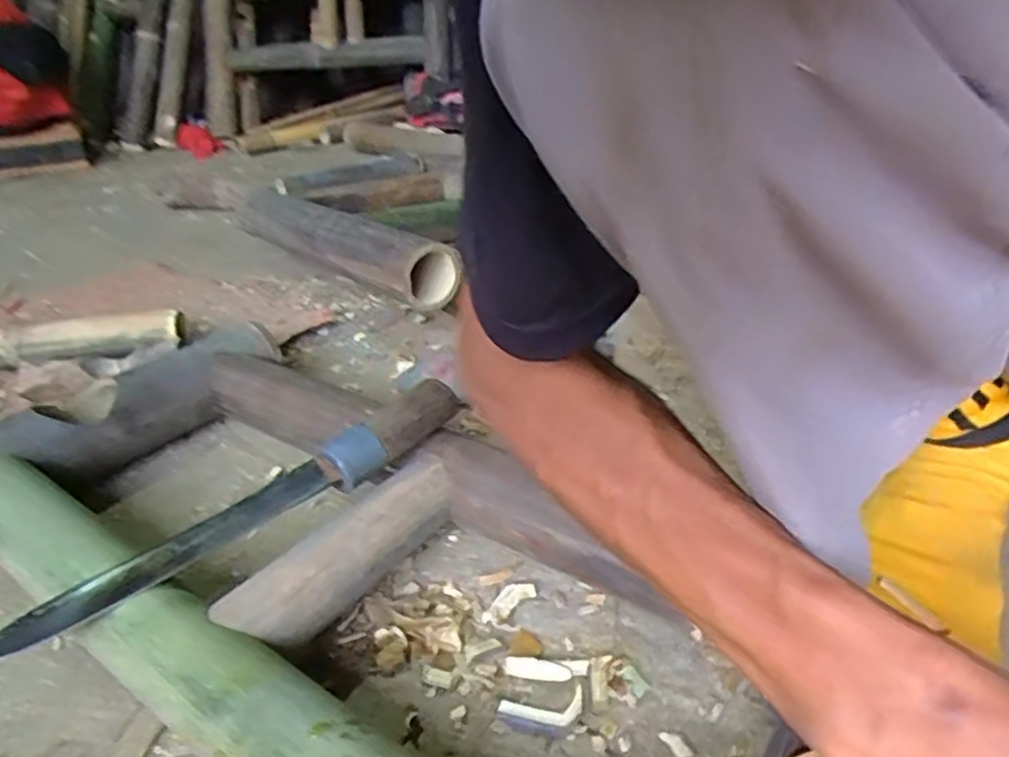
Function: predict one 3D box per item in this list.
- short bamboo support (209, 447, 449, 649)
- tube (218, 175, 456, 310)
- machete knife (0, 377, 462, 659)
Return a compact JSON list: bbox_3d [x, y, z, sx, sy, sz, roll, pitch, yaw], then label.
[{"bbox_3d":[-0.105,0.116,0.478,0.048,0.039,0.181,19,36,33],"label":"short bamboo support"},{"bbox_3d":[-0.224,-0.178,0.907,0.085,0.071,0.426,-24,36,-33],"label":"tube"},{"bbox_3d":[-0.166,0.081,0.473,0.319,0.047,0.041,-24,36,-33],"label":"machete knife"}]

